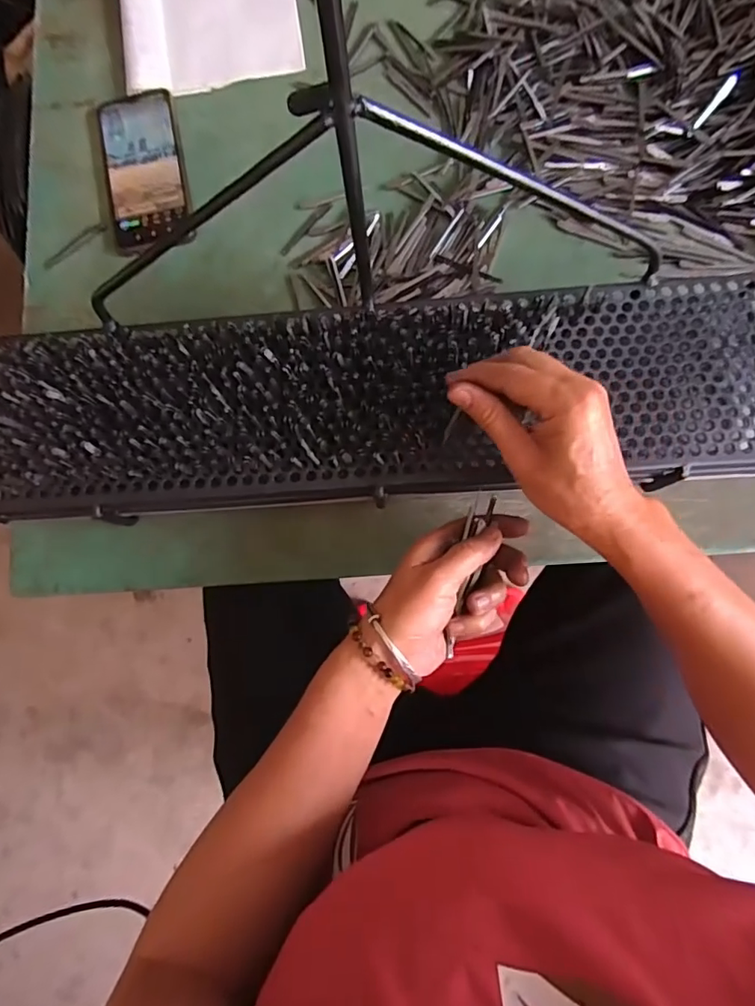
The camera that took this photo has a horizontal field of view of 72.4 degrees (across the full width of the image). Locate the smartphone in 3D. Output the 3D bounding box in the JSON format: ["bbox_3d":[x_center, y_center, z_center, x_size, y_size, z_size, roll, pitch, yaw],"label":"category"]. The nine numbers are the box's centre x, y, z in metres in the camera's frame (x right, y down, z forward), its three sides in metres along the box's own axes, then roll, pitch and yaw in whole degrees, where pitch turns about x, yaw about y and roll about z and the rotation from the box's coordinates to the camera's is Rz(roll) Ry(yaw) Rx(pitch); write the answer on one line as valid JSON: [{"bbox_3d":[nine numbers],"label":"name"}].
[{"bbox_3d":[-0.220,-0.315,0.493,0.074,0.010,0.165,-13,81,2],"label":"smartphone"}]

